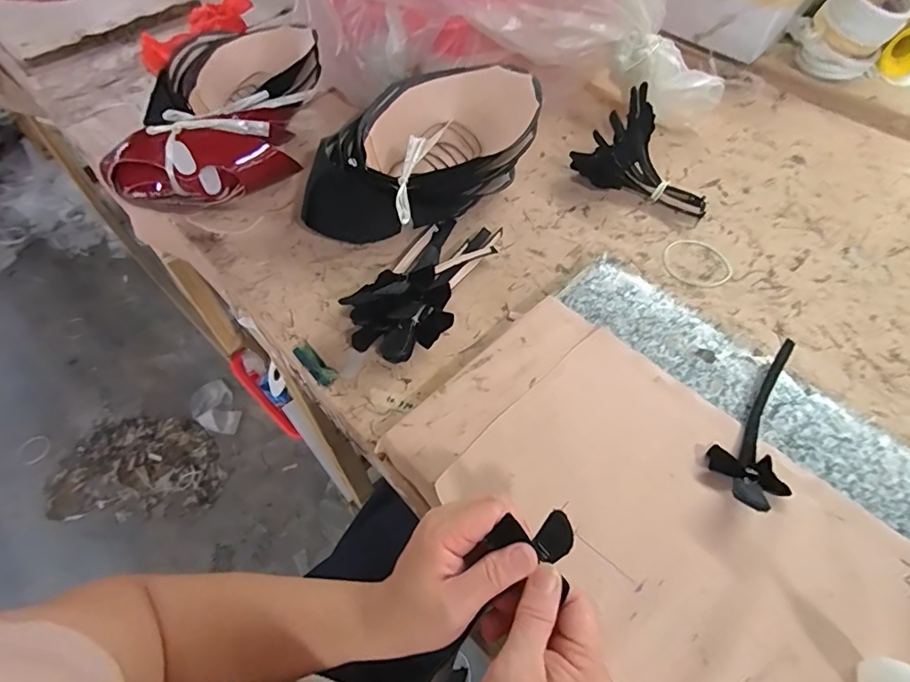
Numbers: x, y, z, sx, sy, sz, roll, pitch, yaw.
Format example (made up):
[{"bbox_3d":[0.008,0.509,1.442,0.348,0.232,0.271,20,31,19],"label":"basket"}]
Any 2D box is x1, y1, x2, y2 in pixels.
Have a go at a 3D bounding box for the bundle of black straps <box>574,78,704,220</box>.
[{"bbox_3d":[0.220,-0.207,0.571,0.075,0.089,0.157,-34,62,-20],"label":"bundle of black straps"}]

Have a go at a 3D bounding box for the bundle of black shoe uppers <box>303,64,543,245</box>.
[{"bbox_3d":[-0.039,-0.210,0.573,0.293,0.094,0.155,-35,62,-20],"label":"bundle of black shoe uppers"}]

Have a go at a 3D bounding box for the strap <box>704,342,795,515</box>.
[{"bbox_3d":[0.257,0.069,0.395,0.056,0.027,0.158,38,65,23],"label":"strap"}]

